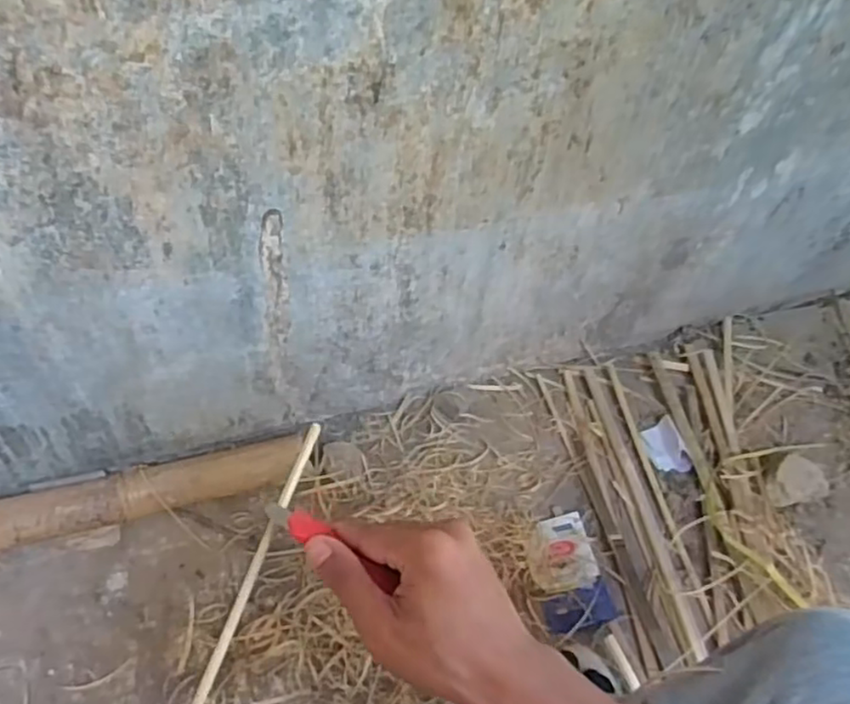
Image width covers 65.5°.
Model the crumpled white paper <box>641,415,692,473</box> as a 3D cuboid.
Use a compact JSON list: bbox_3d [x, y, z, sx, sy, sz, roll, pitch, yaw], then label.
[{"bbox_3d":[0.361,0.139,0.994,0.053,0.010,0.094,-14,49,7],"label":"crumpled white paper"}]

